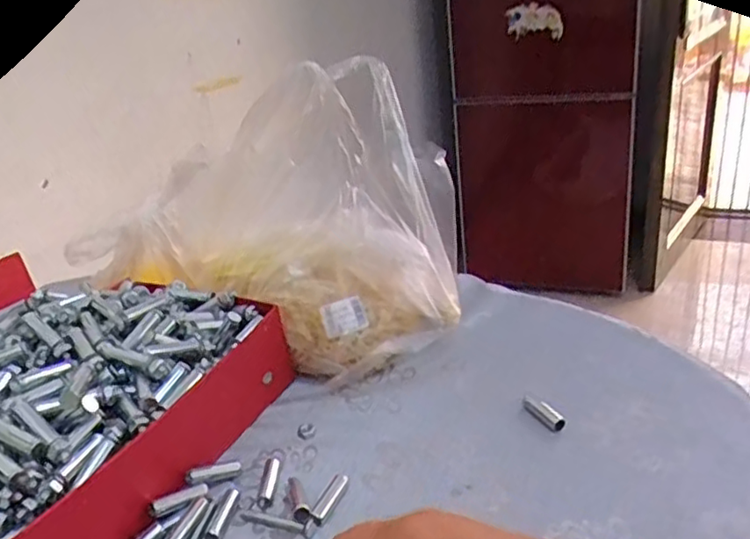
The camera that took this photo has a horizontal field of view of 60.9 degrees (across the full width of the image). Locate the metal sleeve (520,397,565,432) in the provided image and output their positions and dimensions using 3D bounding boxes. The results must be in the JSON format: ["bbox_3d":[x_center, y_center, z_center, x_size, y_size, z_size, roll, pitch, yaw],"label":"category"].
[{"bbox_3d":[0.131,0.112,0.502,0.013,0.009,0.046,-17,28,-21],"label":"metal sleeve"}]

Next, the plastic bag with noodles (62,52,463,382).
[{"bbox_3d":[-0.106,-0.046,0.614,0.365,0.240,0.163,9,30,28],"label":"plastic bag with noodles"}]

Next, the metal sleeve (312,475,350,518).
[{"bbox_3d":[-0.031,0.159,0.446,0.012,0.010,0.041,6,29,23],"label":"metal sleeve"}]

